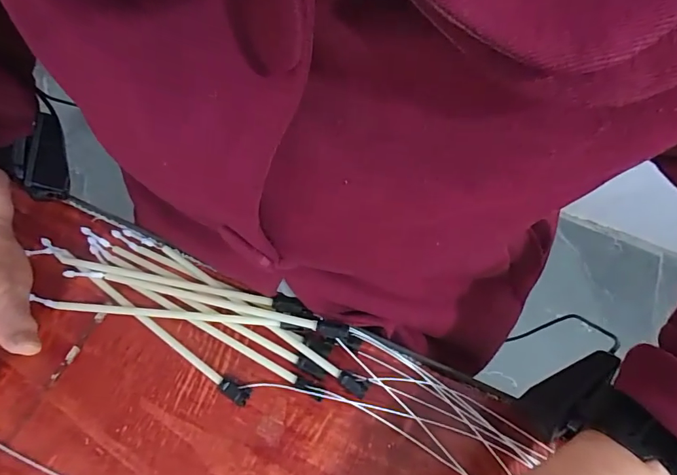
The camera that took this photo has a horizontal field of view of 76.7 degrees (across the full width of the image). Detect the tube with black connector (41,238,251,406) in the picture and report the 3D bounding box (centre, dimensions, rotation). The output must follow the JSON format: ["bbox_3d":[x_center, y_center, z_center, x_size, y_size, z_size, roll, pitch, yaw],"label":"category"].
[{"bbox_3d":[-0.156,0.063,0.333,0.215,0.010,0.013,31,67,12],"label":"tube with black connector"}]

